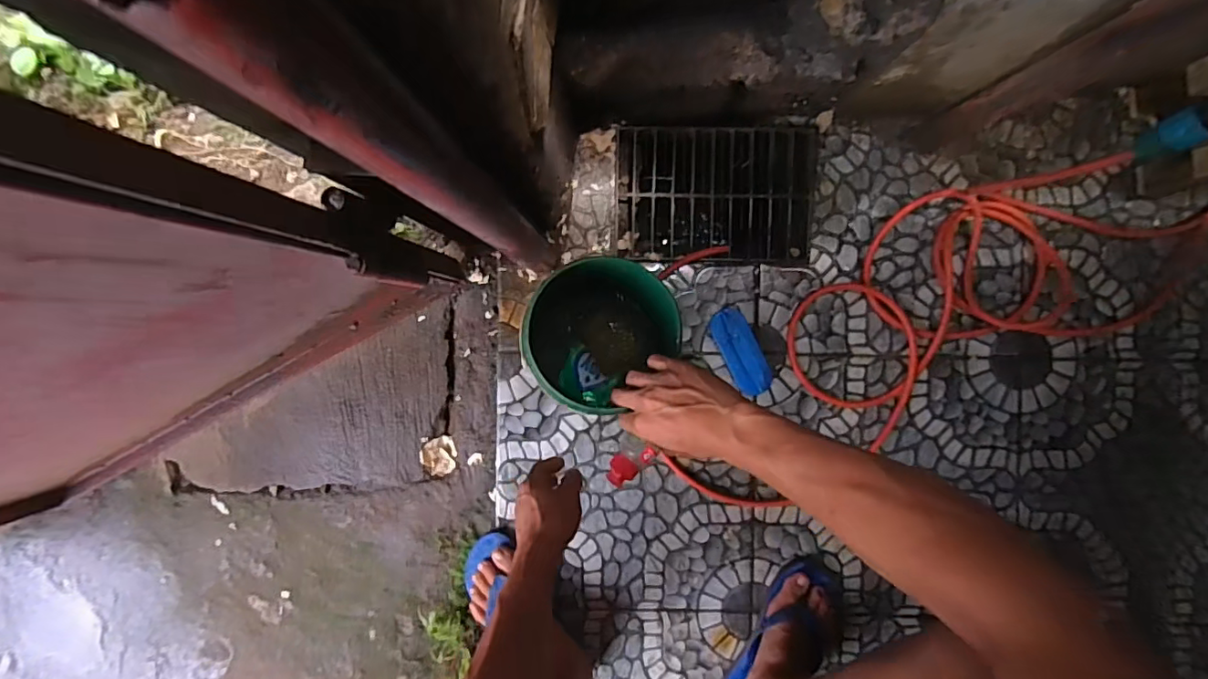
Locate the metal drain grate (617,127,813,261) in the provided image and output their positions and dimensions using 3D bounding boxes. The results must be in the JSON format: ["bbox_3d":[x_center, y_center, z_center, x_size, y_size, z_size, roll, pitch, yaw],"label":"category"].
[{"bbox_3d":[0.173,-0.222,0.832,0.301,0.020,0.197,1,92,2],"label":"metal drain grate"}]

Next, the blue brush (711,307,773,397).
[{"bbox_3d":[0.212,0.022,0.823,0.058,0.042,0.131,-25,91,3],"label":"blue brush"}]

